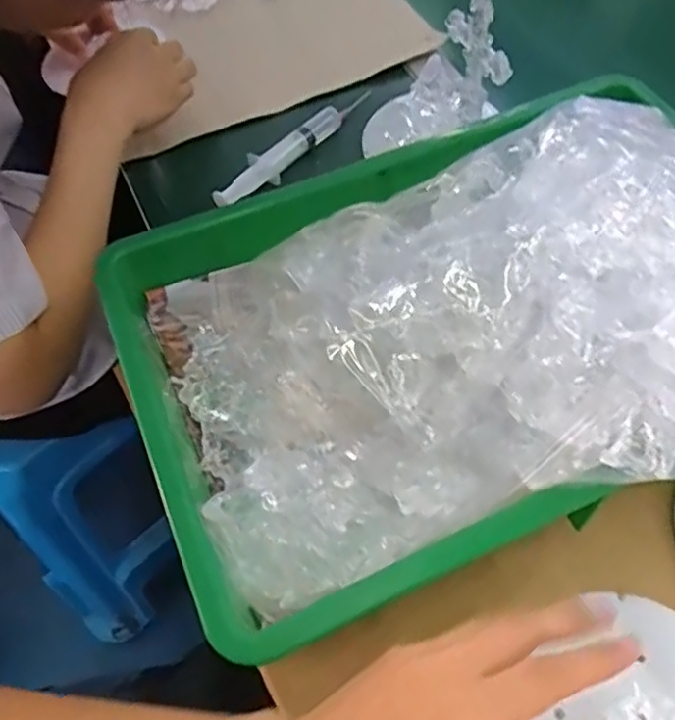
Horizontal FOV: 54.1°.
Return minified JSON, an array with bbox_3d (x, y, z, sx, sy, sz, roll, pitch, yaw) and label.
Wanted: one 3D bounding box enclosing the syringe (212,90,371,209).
[{"bbox_3d":[-0.040,-0.187,0.580,0.020,0.023,0.185,37,66,23],"label":"syringe"}]

